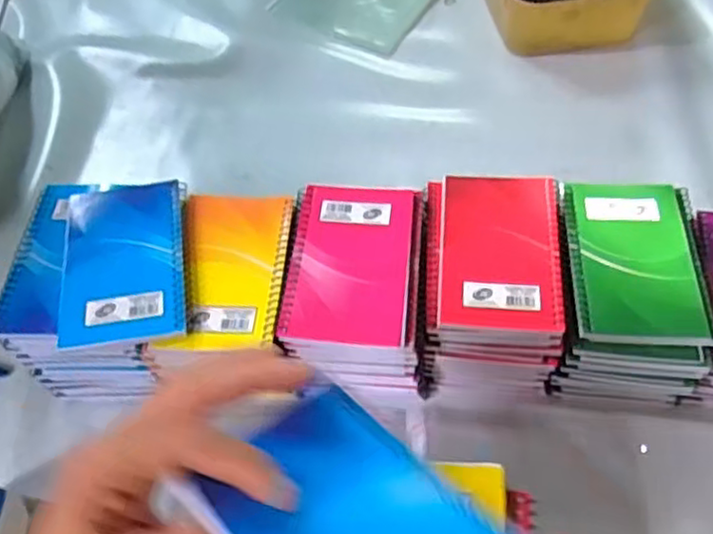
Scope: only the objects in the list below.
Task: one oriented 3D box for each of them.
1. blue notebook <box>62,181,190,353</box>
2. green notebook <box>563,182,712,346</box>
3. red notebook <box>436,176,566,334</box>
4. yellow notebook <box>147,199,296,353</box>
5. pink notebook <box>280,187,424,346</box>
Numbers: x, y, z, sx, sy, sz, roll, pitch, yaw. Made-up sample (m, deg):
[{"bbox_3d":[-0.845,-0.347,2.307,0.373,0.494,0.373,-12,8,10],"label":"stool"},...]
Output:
[{"bbox_3d":[-0.162,-0.007,0.476,0.079,0.010,0.130,-8,56,-2],"label":"blue notebook"},{"bbox_3d":[0.195,-0.007,0.477,0.090,0.012,0.129,2,57,5],"label":"green notebook"},{"bbox_3d":[0.101,-0.014,0.477,0.081,0.008,0.126,4,57,6],"label":"red notebook"},{"bbox_3d":[-0.088,0.001,0.474,0.076,0.007,0.126,1,57,5],"label":"yellow notebook"},{"bbox_3d":[-0.001,-0.005,0.469,0.089,0.007,0.128,3,57,6],"label":"pink notebook"}]

